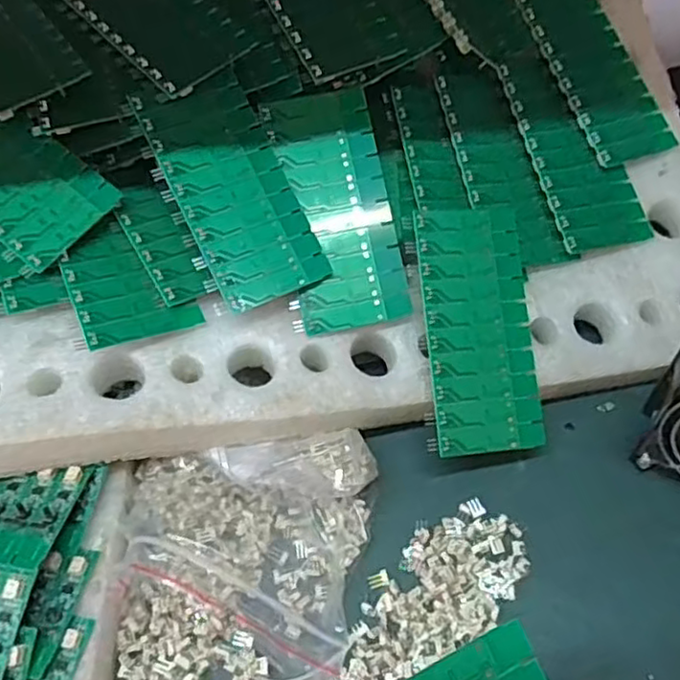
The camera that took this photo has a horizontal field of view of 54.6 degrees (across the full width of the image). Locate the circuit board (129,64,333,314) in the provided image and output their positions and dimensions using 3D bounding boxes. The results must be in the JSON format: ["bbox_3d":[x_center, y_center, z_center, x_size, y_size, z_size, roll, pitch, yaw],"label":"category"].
[{"bbox_3d":[-0.060,-0.085,0.371,0.063,0.004,0.134,-24,84,-16],"label":"circuit board"}]

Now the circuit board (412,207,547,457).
[{"bbox_3d":[0.079,-0.008,0.375,0.062,0.004,0.139,-4,81,-13],"label":"circuit board"}]

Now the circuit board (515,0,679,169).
[{"bbox_3d":[0.169,-0.179,0.436,0.062,0.009,0.132,-20,79,-13],"label":"circuit board"}]

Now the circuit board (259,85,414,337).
[{"bbox_3d":[-0.002,-0.076,0.382,0.060,0.004,0.138,-12,84,-8],"label":"circuit board"}]

